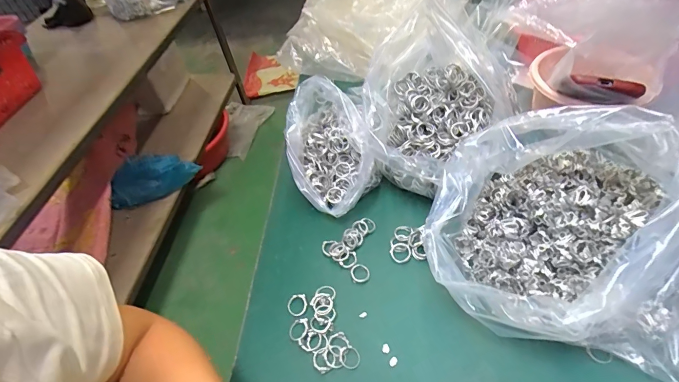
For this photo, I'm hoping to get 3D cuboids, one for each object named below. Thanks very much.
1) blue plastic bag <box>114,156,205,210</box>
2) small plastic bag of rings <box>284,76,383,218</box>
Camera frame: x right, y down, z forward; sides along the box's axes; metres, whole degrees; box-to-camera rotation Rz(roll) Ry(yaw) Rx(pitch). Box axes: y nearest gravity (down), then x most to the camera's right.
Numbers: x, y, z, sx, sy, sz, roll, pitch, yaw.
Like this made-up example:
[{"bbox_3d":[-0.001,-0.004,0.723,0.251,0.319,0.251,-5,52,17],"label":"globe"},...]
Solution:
[{"bbox_3d":[-0.608,-0.050,1.223,0.290,0.131,0.121,-12,48,-2],"label":"blue plastic bag"},{"bbox_3d":[-0.010,-0.051,0.474,0.111,0.119,0.154,-13,48,-5],"label":"small plastic bag of rings"}]

